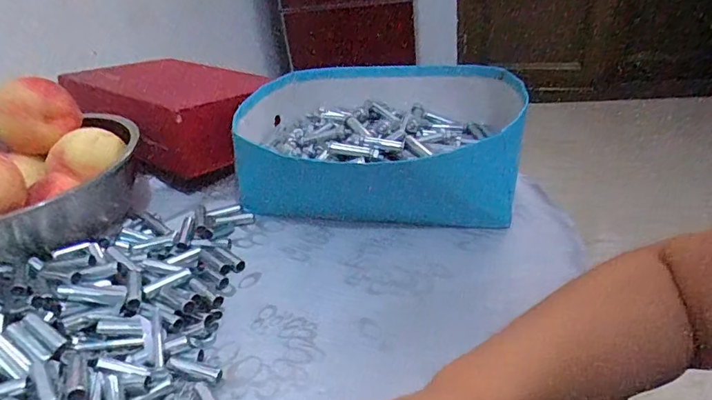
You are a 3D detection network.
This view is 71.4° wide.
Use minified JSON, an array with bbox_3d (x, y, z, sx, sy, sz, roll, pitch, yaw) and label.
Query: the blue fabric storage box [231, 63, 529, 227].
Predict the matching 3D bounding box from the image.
[{"bbox_3d":[0.025,-0.073,0.562,0.292,0.097,0.215,2,33,13],"label":"blue fabric storage box"}]

